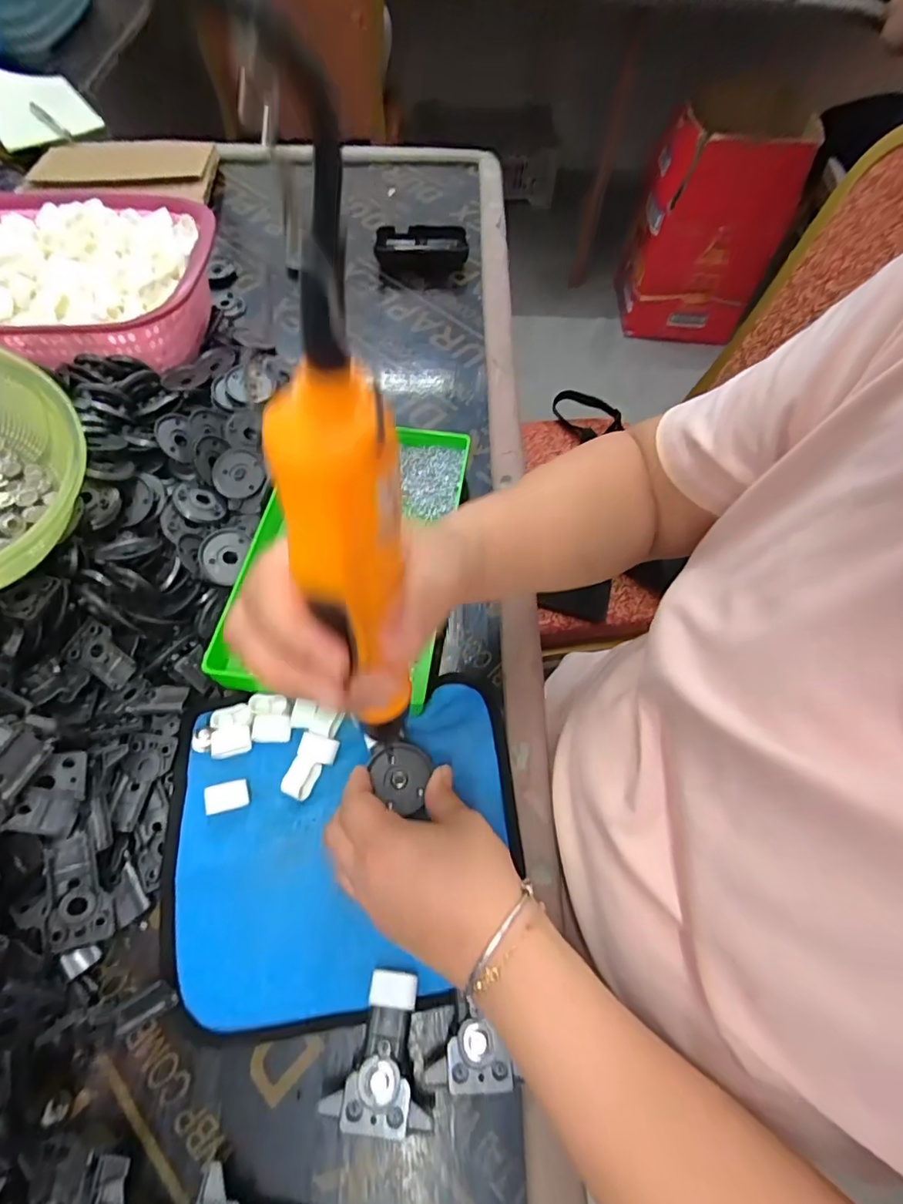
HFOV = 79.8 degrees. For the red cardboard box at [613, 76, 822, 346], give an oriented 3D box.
[{"bbox_3d":[0.704,-1.040,1.481,0.355,0.539,0.254,4,62,-2],"label":"red cardboard box"}]

